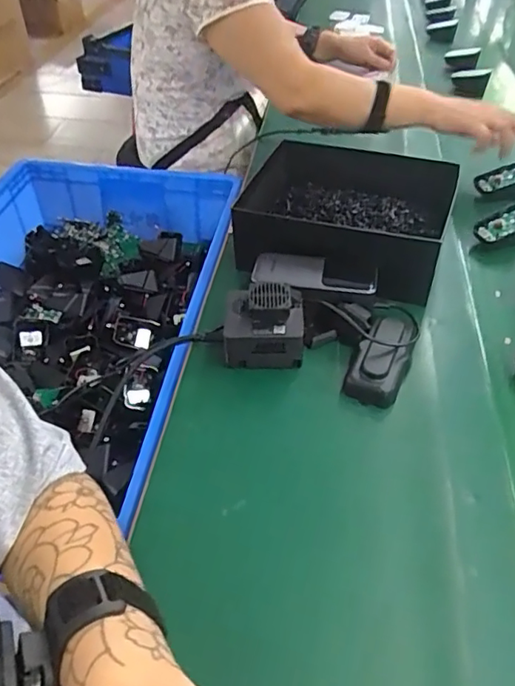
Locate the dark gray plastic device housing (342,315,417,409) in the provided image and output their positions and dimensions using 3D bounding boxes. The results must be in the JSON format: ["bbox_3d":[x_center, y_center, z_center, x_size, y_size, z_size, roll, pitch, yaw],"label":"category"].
[{"bbox_3d":[0.124,0.012,0.531,0.049,0.041,0.104,20,46,19],"label":"dark gray plastic device housing"}]

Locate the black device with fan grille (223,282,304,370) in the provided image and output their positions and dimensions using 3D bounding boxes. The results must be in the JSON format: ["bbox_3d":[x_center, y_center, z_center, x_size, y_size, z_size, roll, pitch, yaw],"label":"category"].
[{"bbox_3d":[0.006,-0.017,0.548,0.077,0.063,0.070,1,43,0],"label":"black device with fan grille"}]

